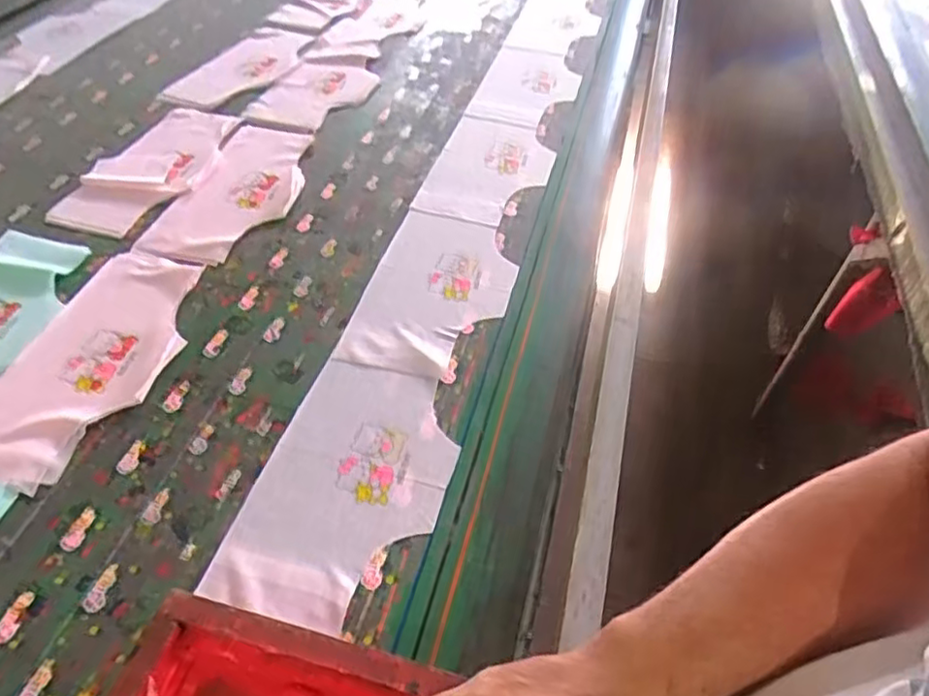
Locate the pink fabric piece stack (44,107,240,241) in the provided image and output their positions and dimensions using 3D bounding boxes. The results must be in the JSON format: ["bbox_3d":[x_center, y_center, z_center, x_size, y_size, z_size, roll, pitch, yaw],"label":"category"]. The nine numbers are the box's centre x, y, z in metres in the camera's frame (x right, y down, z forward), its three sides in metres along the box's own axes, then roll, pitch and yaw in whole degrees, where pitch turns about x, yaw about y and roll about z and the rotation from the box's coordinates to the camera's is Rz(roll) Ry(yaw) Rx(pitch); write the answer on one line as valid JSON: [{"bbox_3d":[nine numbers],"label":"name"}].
[{"bbox_3d":[-0.444,-0.264,0.924,0.159,0.008,0.309,7,47,5],"label":"pink fabric piece stack"}]

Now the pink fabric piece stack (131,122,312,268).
[{"bbox_3d":[-0.302,-0.222,0.890,0.155,0.008,0.317,12,48,9],"label":"pink fabric piece stack"}]

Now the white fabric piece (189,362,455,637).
[{"bbox_3d":[-0.099,0.118,0.588,0.157,0.008,0.261,13,48,10],"label":"white fabric piece"}]

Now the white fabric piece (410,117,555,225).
[{"bbox_3d":[0.042,-0.265,0.955,0.159,0.011,0.264,14,50,8],"label":"white fabric piece"}]

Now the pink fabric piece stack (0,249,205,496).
[{"bbox_3d":[-0.389,0.005,0.679,0.164,0.009,0.312,13,48,10],"label":"pink fabric piece stack"}]

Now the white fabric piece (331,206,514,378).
[{"bbox_3d":[-0.030,-0.073,0.771,0.161,0.006,0.275,11,48,8],"label":"white fabric piece"}]

